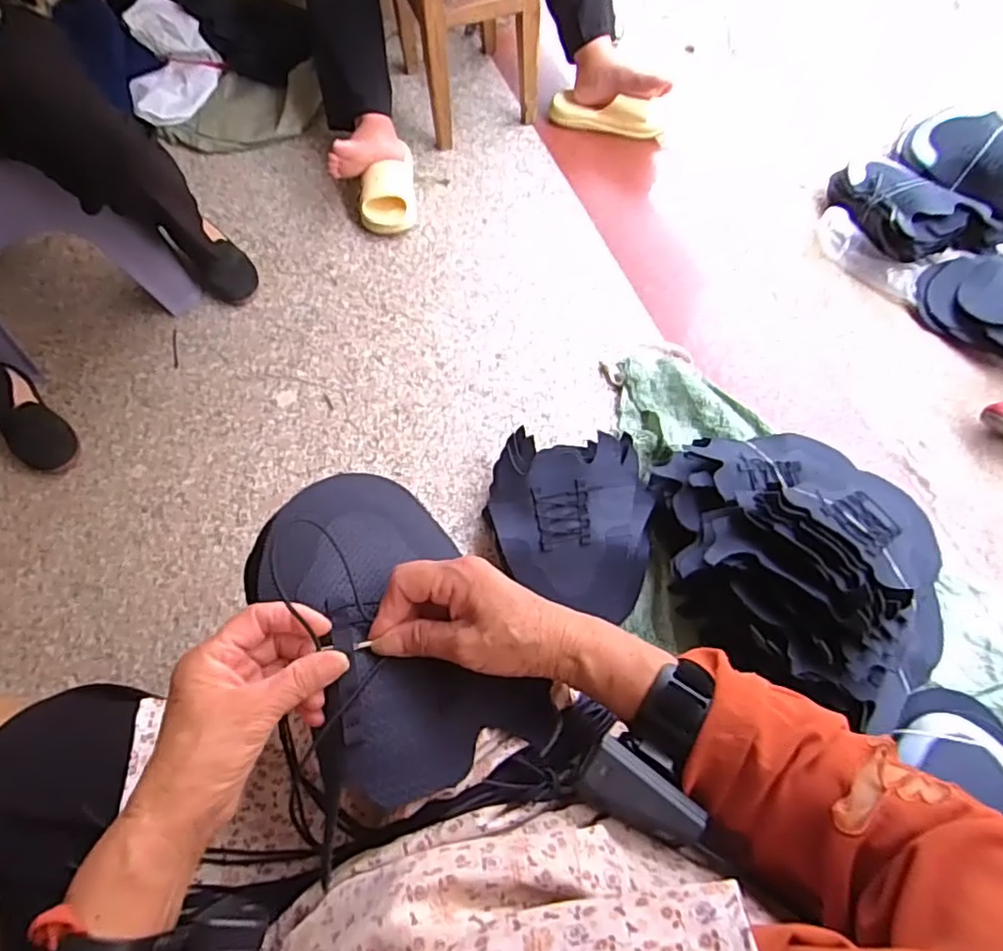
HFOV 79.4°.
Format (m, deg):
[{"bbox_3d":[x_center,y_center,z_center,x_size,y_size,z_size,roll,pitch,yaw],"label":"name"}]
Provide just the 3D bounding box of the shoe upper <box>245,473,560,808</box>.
[{"bbox_3d":[-0.081,0.098,0.407,0.131,0.049,0.222,-27,67,-13],"label":"shoe upper"}]

